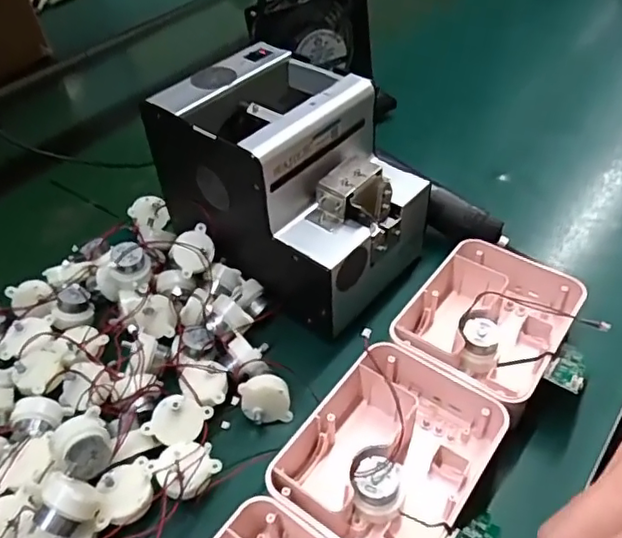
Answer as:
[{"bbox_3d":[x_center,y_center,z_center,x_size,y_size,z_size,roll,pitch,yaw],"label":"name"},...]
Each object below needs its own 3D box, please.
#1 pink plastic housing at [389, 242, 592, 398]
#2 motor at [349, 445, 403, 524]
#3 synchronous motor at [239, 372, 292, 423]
[{"bbox_3d":[0.128,0.051,0.426,0.098,0.070,0.125,24,51,29],"label":"pink plastic housing"},{"bbox_3d":[0.038,0.123,0.331,0.028,0.028,0.032,1,43,9],"label":"motor"},{"bbox_3d":[-0.031,0.087,0.386,0.034,0.032,0.016,-1,17,-6],"label":"synchronous motor"}]

